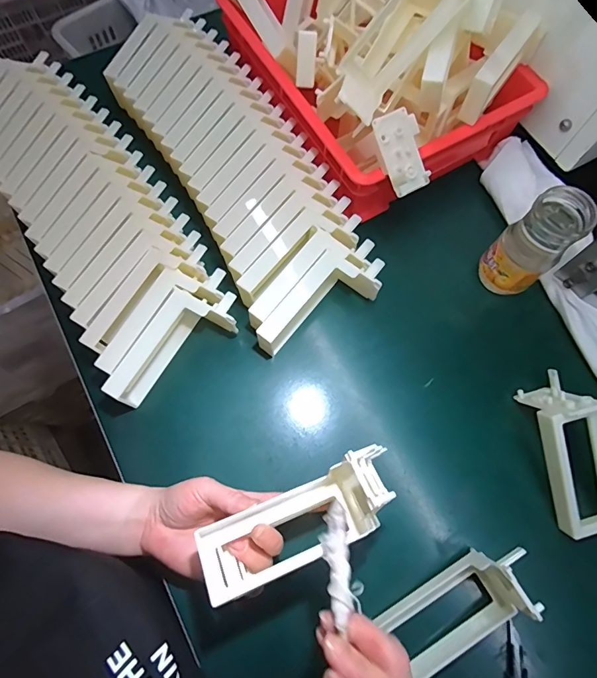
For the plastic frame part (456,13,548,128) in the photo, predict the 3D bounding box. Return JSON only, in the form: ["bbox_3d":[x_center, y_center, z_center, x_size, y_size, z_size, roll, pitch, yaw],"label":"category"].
[{"bbox_3d":[0.219,-0.290,0.429,0.024,0.056,0.130,37,74,11],"label":"plastic frame part"}]

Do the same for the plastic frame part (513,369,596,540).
[{"bbox_3d":[0.264,0.110,0.395,0.059,0.069,0.142,-14,94,3],"label":"plastic frame part"}]

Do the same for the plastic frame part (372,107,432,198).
[{"bbox_3d":[0.108,-0.190,0.403,0.048,0.011,0.078,-27,104,-11],"label":"plastic frame part"}]

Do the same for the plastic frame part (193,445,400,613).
[{"bbox_3d":[0.004,0.141,0.303,0.153,0.043,0.056,-26,73,-11],"label":"plastic frame part"}]

